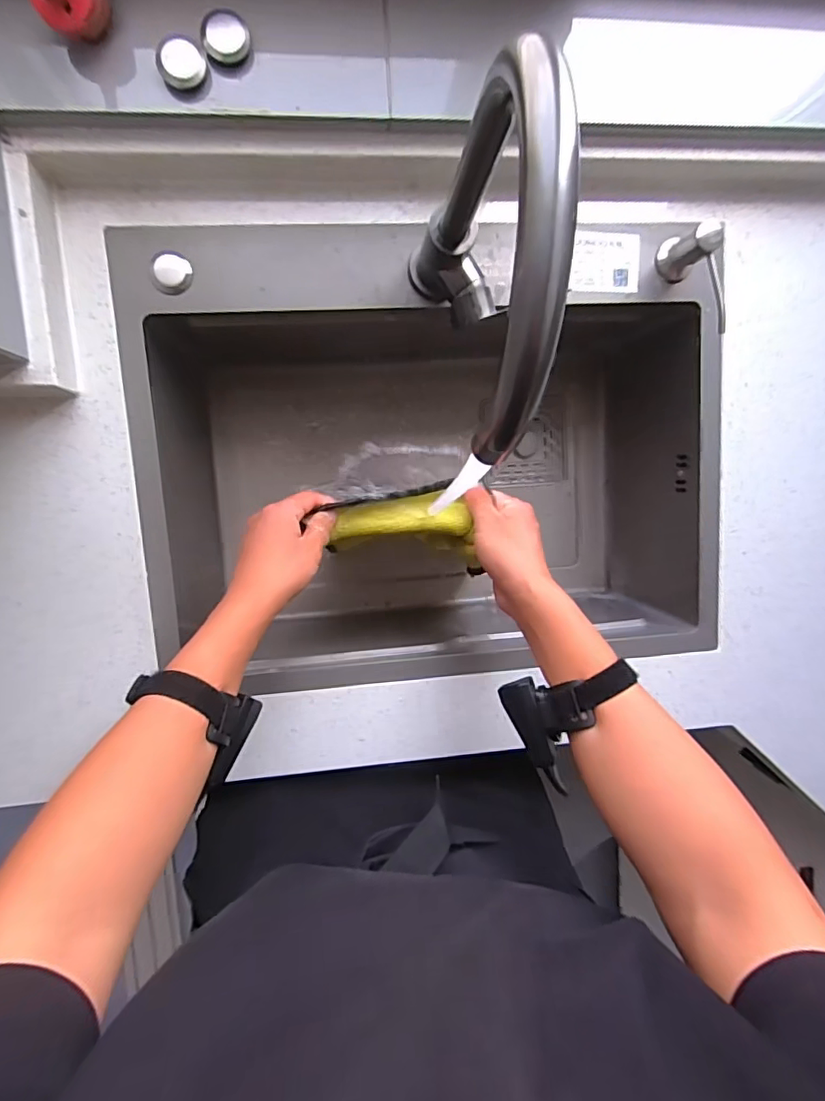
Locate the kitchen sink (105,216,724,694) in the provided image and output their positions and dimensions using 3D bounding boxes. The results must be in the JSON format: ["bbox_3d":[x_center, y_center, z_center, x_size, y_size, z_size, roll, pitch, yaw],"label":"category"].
[{"bbox_3d":[0.018,-0.104,0.658,0.589,0.241,0.441,-4,97,-5],"label":"kitchen sink"}]

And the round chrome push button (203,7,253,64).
[{"bbox_3d":[-0.144,-0.399,0.422,0.034,0.015,0.032,-1,97,-6],"label":"round chrome push button"}]

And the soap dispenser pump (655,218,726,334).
[{"bbox_3d":[0.280,-0.263,0.530,0.037,0.057,0.100,-18,98,-5],"label":"soap dispenser pump"}]

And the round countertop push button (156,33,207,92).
[{"bbox_3d":[-0.177,-0.375,0.418,0.035,0.016,0.031,-4,97,-5],"label":"round countertop push button"}]

